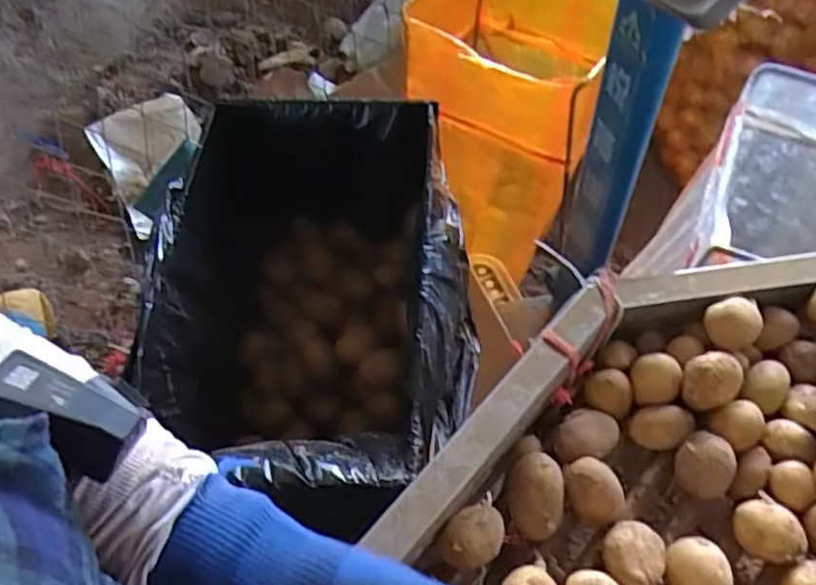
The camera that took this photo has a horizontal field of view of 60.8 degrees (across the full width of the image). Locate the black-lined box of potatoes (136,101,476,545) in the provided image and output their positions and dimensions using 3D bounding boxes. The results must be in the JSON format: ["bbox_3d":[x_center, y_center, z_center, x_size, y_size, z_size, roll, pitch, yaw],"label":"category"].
[{"bbox_3d":[-0.087,0.022,0.733,0.301,0.224,0.449,-2,59,2],"label":"black-lined box of potatoes"}]

